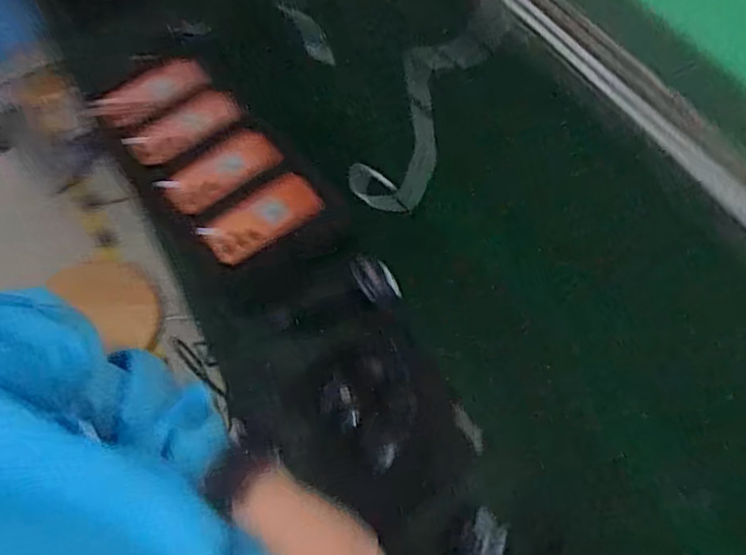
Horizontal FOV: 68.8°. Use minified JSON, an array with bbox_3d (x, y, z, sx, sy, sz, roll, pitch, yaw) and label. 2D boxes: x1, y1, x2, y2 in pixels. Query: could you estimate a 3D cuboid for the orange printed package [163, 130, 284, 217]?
[{"bbox_3d":[-0.236,-0.167,0.856,0.182,0.019,0.100,-38,67,-16],"label":"orange printed package"}]

